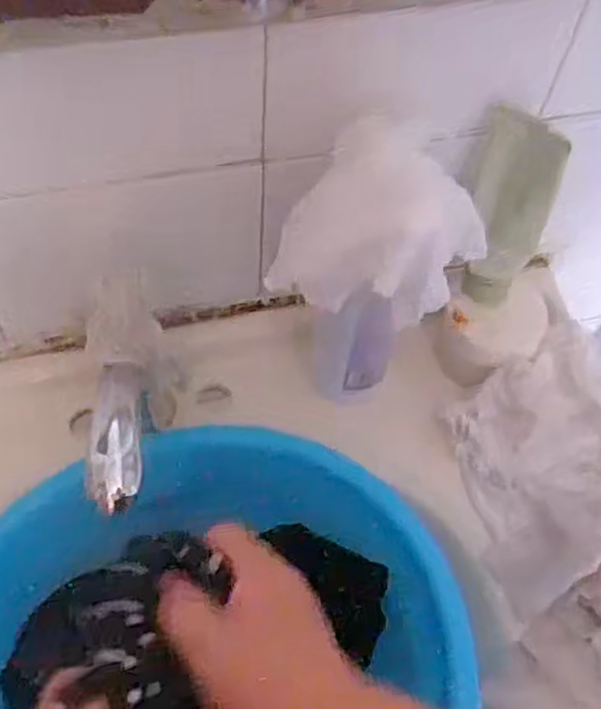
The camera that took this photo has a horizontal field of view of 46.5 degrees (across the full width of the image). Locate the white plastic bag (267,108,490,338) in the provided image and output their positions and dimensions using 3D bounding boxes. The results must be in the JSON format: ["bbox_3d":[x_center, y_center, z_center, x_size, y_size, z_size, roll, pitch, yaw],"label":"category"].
[{"bbox_3d":[0.040,-0.070,0.413,0.073,0.096,0.102,-35,66,-23],"label":"white plastic bag"}]

